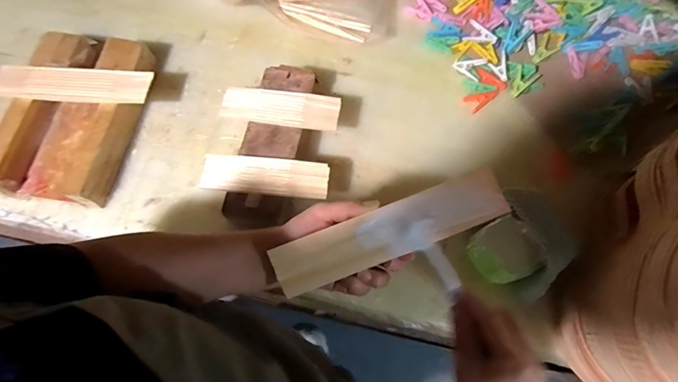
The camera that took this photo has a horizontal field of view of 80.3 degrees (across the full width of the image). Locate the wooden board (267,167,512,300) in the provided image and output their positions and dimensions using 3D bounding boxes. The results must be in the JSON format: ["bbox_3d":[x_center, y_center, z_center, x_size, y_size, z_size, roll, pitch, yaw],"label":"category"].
[{"bbox_3d":[0.052,0.041,0.402,0.238,0.021,0.049,-21,71,-5],"label":"wooden board"}]

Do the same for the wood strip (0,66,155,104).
[{"bbox_3d":[-0.426,-0.169,0.635,0.263,0.014,0.061,5,76,6],"label":"wood strip"}]

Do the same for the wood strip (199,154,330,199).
[{"bbox_3d":[-0.105,-0.022,0.564,0.180,0.013,0.051,6,70,3],"label":"wood strip"}]

